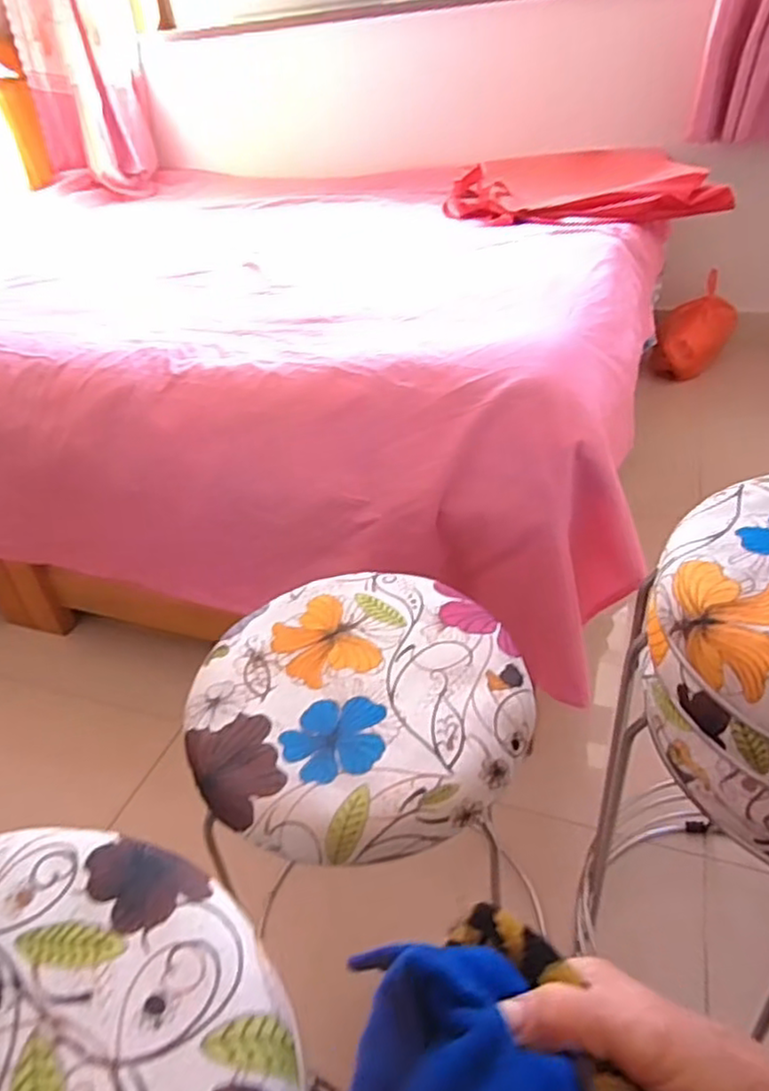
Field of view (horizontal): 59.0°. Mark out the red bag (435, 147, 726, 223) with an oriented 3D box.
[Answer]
[{"bbox_3d":[0.450,-0.835,1.563,0.608,0.077,0.456,-1,36,7],"label":"red bag"}]

